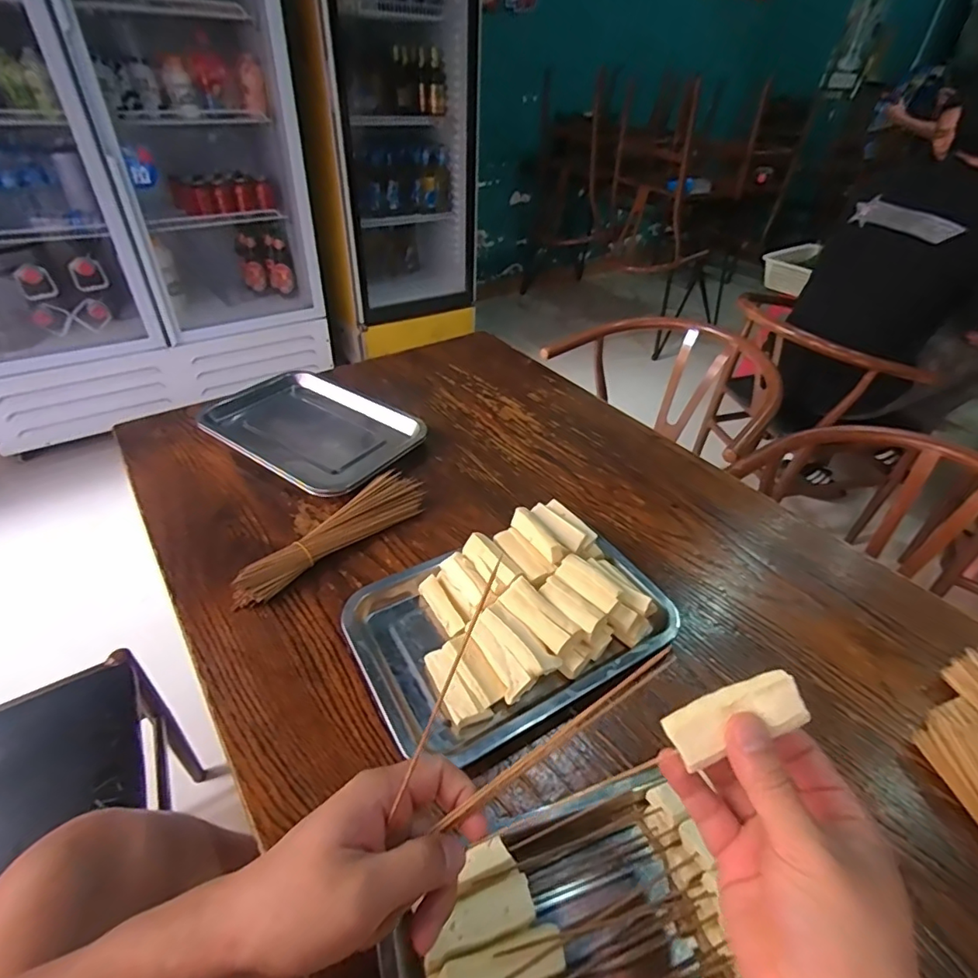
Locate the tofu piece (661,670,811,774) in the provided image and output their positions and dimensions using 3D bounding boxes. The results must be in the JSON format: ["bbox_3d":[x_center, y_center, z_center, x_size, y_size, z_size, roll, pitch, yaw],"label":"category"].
[{"bbox_3d":[0.128,0.120,0.274,0.068,0.015,0.026,-27,42,6],"label":"tofu piece"}]

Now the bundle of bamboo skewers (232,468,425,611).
[{"bbox_3d":[-0.185,0.050,0.620,0.061,0.030,0.252,33,48,31],"label":"bundle of bamboo skewers"}]

